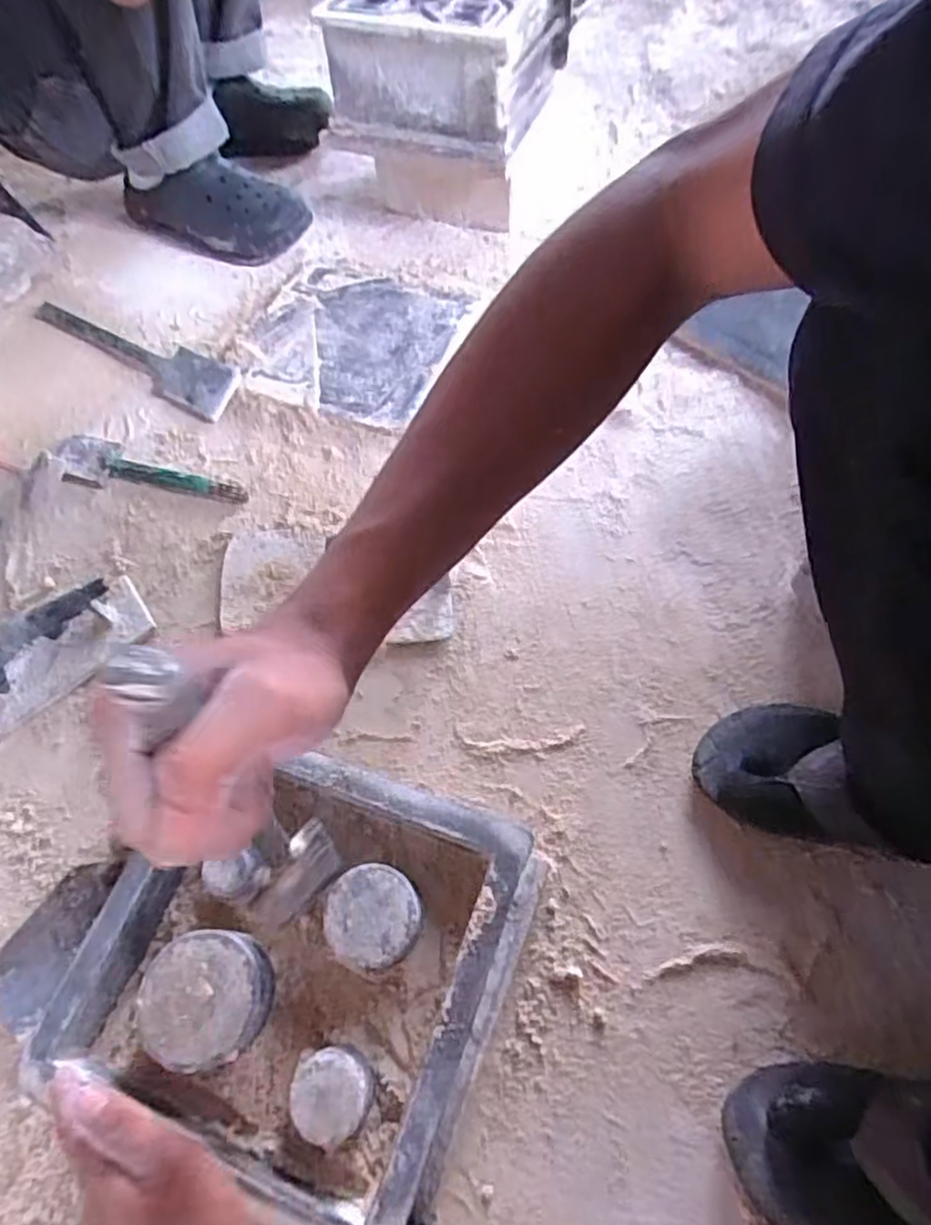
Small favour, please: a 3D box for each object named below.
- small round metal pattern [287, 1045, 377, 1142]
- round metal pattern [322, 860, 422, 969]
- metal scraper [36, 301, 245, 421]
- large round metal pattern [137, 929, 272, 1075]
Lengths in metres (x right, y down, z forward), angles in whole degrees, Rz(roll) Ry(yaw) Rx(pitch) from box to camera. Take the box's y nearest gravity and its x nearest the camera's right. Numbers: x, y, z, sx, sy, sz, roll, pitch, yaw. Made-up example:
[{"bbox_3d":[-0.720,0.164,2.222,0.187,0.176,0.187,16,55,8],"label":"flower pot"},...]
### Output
[{"bbox_3d":[-0.075,0.279,0.413,0.044,0.038,0.044,-3,58,6],"label":"small round metal pattern"},{"bbox_3d":[-0.058,0.196,0.456,0.060,0.034,0.058,-3,58,6],"label":"round metal pattern"},{"bbox_3d":[-0.405,-0.313,0.850,0.299,0.022,0.064,23,64,20],"label":"metal scraper"},{"bbox_3d":[-0.159,0.239,0.440,0.078,0.032,0.073,-3,58,6],"label":"large round metal pattern"}]

